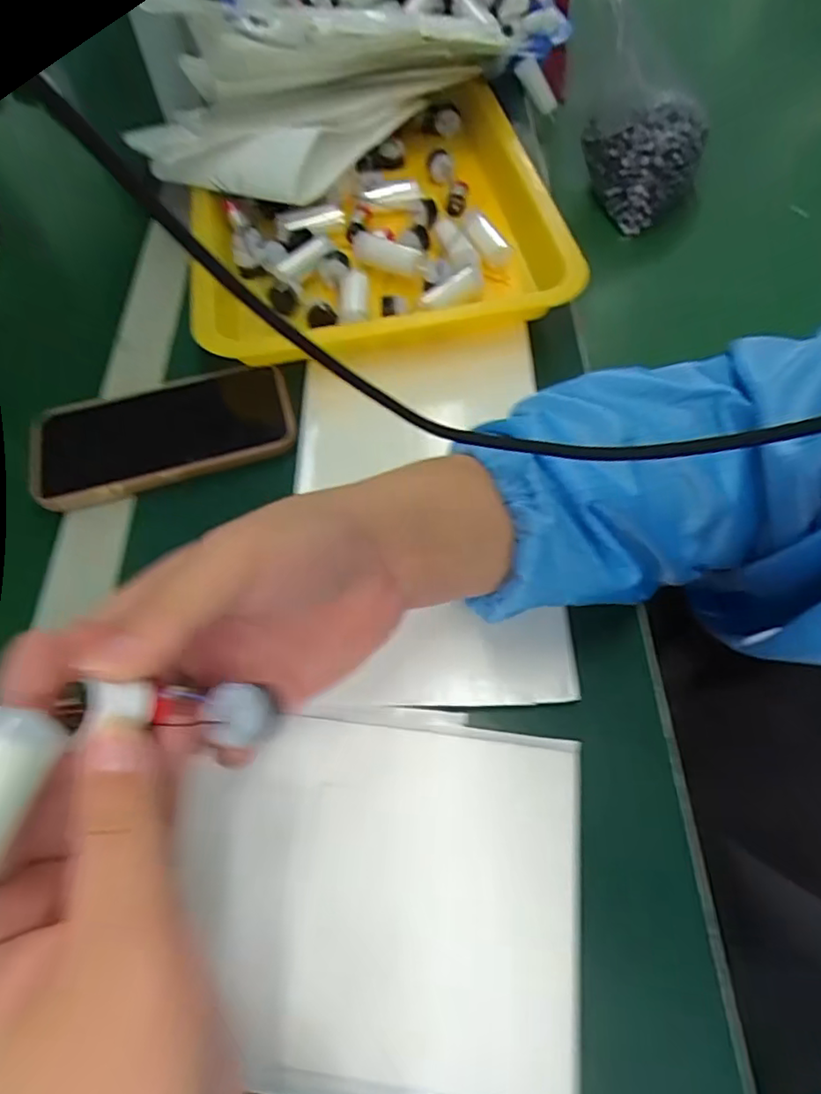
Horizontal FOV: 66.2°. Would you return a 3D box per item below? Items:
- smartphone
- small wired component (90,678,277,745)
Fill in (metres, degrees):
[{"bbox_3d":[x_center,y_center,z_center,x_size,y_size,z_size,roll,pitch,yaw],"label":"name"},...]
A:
[{"bbox_3d":[-0.158,-0.074,0.409,0.161,0.018,0.082,-14,61,-5],"label":"smartphone"},{"bbox_3d":[-0.072,0.052,0.200,0.019,0.061,0.016,-27,56,26],"label":"small wired component"}]

